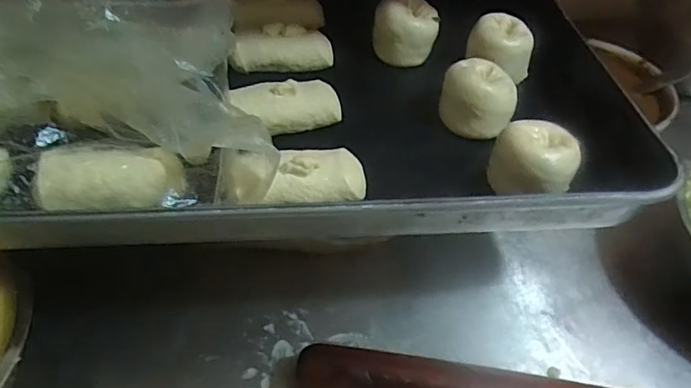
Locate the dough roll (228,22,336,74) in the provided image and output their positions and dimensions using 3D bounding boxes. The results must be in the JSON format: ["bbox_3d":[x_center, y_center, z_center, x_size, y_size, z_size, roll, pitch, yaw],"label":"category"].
[{"bbox_3d":[-0.055,-0.130,0.486,0.090,0.032,0.031,-12,48,-16],"label":"dough roll"}]

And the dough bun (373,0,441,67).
[{"bbox_3d":[0.056,-0.154,0.512,0.058,0.045,0.058,8,46,4],"label":"dough bun"}]

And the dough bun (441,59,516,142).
[{"bbox_3d":[0.109,-0.077,0.446,0.059,0.042,0.059,19,47,14],"label":"dough bun"}]

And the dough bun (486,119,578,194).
[{"bbox_3d":[0.134,-0.022,0.383,0.052,0.043,0.055,2,46,-2],"label":"dough bun"}]

